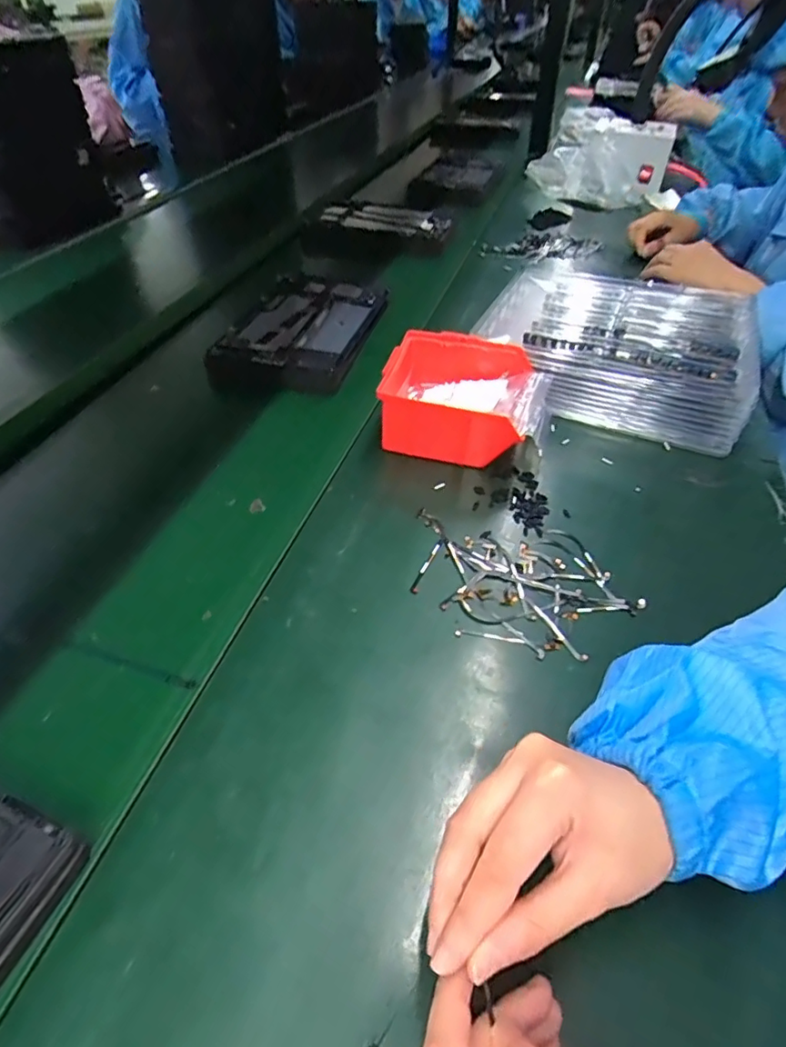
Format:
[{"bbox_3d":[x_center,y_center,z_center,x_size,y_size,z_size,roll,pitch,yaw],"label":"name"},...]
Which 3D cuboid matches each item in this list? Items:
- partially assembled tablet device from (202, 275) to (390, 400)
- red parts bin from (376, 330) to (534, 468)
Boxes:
[{"bbox_3d":[-0.111,-0.240,0.679,0.161,0.037,0.245,10,46,8],"label":"partially assembled tablet device"},{"bbox_3d":[0.061,-0.119,0.534,0.136,0.068,0.121,11,46,9],"label":"red parts bin"}]

